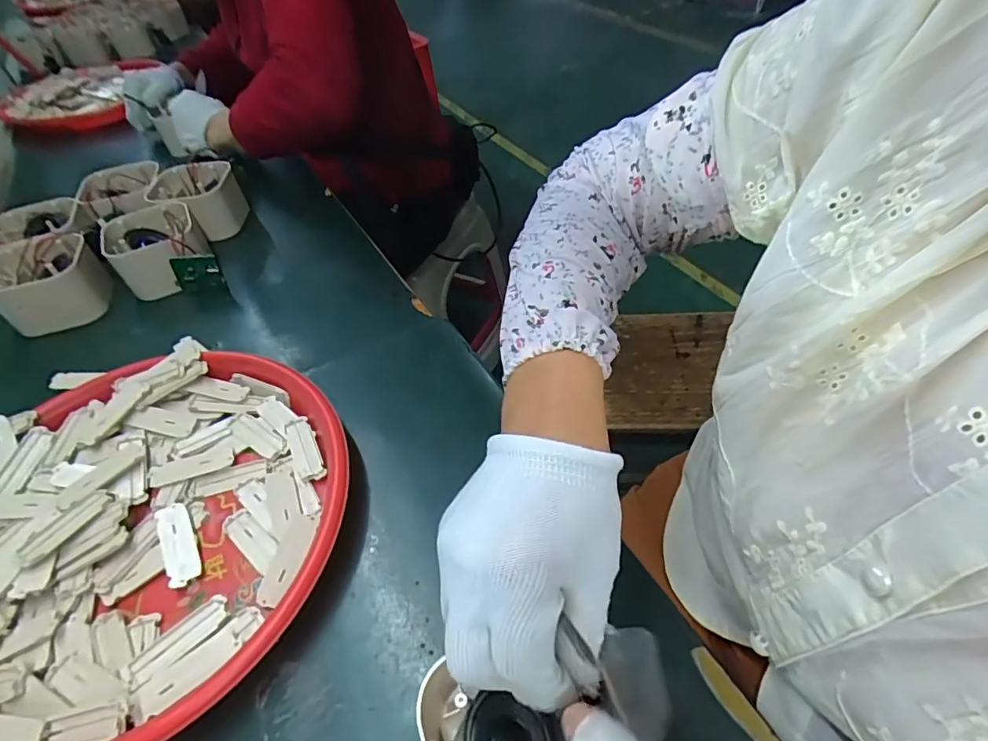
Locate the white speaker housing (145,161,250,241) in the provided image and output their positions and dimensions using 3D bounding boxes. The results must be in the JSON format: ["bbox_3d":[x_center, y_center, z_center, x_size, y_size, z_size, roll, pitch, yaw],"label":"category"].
[{"bbox_3d":[-0.360,-0.209,0.636,0.098,0.055,0.096,-23,50,-13],"label":"white speaker housing"}]

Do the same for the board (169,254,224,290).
[{"bbox_3d":[-0.312,-0.104,0.545,0.045,0.038,0.008,-3,44,-7],"label":"board"}]

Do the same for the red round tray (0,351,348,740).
[{"bbox_3d":[-0.252,0.104,0.360,0.272,0.037,0.284,-3,48,3],"label":"red round tray"}]

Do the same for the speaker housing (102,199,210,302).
[{"bbox_3d":[-0.363,-0.127,0.565,0.094,0.063,0.098,-25,50,-14],"label":"speaker housing"}]

